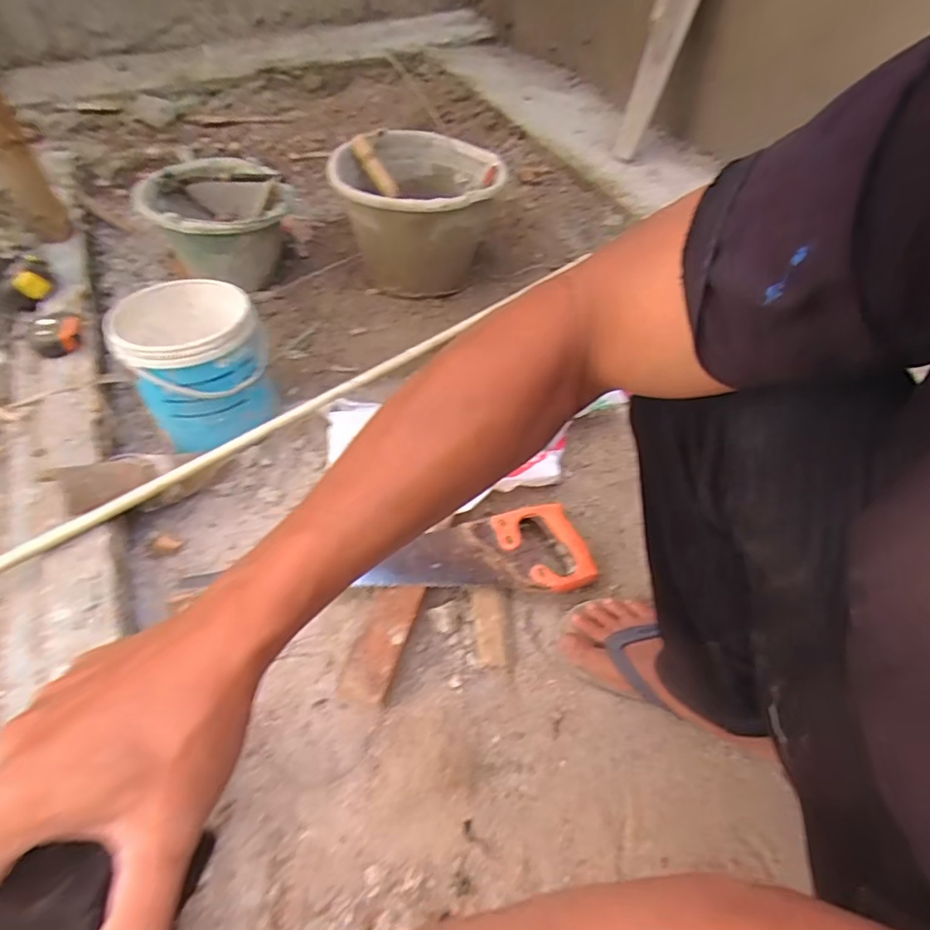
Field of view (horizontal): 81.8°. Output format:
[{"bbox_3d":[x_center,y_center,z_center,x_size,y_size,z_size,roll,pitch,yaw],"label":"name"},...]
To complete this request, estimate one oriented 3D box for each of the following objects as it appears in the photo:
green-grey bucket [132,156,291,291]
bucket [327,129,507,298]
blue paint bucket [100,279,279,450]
[{"bbox_3d":[-0.438,-0.424,0.991,0.238,0.171,0.226,0,53,0],"label":"green-grey bucket"},{"bbox_3d":[-0.075,-0.475,1.010,0.267,0.215,0.322,7,54,4],"label":"bucket"},{"bbox_3d":[-0.374,-0.145,0.768,0.173,0.173,0.187,-24,58,-18],"label":"blue paint bucket"}]

